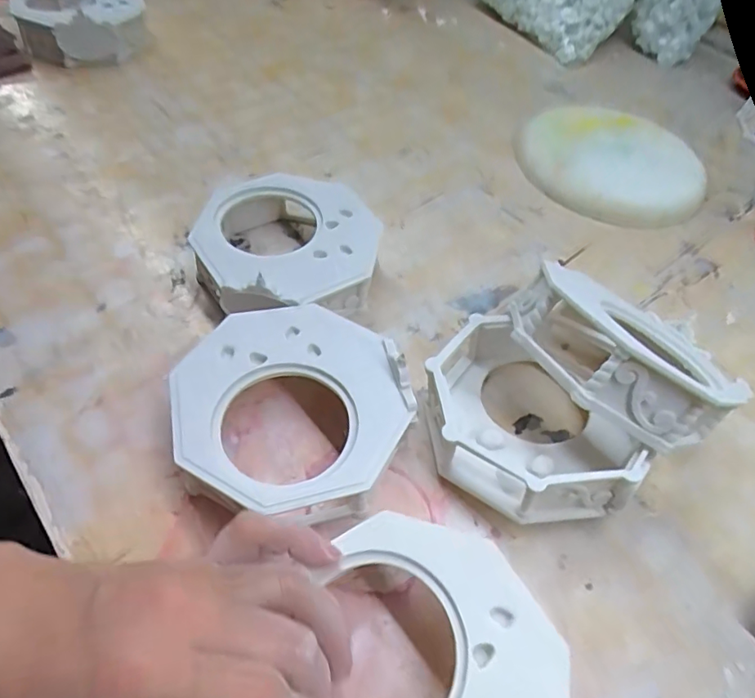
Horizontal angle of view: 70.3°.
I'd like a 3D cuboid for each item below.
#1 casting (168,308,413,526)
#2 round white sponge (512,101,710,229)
[{"bbox_3d":[-0.045,0.031,0.281,0.115,0.036,0.113,26,54,13],"label":"casting"},{"bbox_3d":[0.210,-0.170,0.488,0.162,0.032,0.131,17,53,7],"label":"round white sponge"}]

